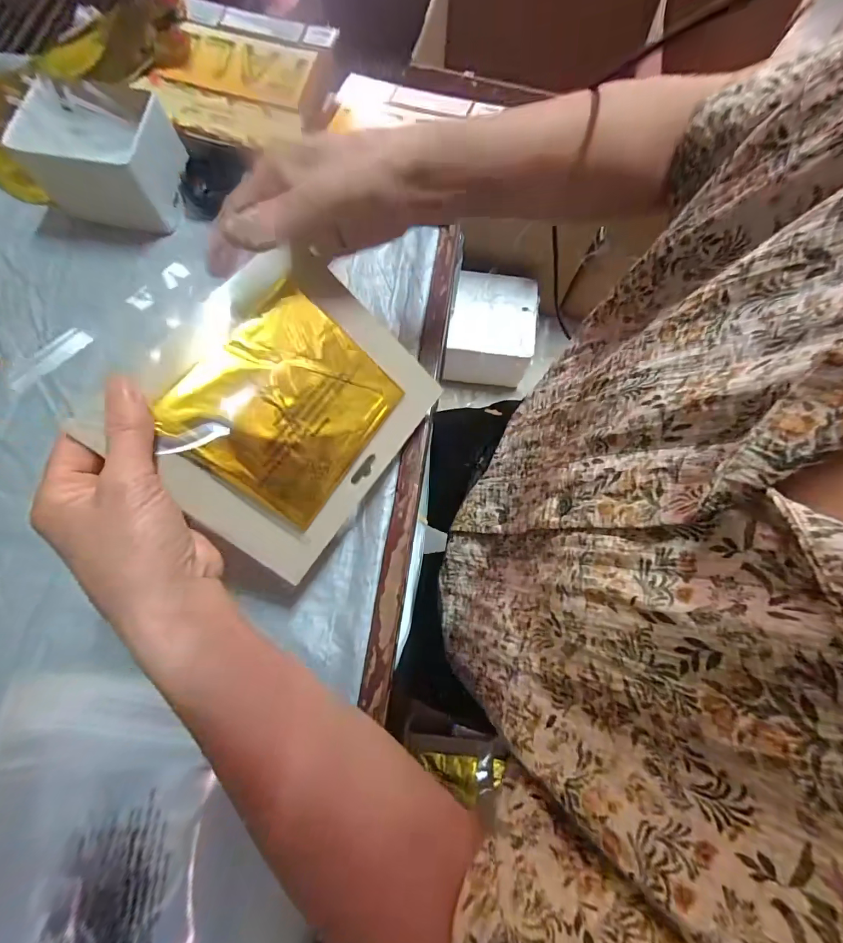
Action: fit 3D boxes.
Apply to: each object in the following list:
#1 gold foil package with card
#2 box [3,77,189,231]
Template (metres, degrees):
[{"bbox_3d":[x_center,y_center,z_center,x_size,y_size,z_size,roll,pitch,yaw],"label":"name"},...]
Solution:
[{"bbox_3d":[-0.097,-0.051,0.291,0.181,0.015,0.189,43,71,-25],"label":"gold foil package with card"},{"bbox_3d":[-0.311,-0.309,0.418,0.122,0.077,0.107,8,75,1],"label":"box"}]

